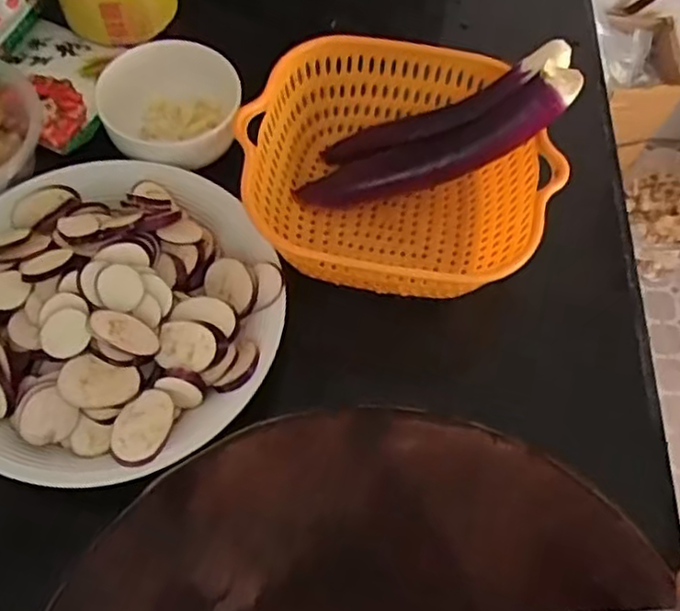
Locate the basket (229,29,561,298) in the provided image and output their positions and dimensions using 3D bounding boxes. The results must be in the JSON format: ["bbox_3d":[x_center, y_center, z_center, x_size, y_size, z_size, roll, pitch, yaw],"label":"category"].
[{"bbox_3d":[0.042,-0.089,0.494,0.203,0.089,0.173,9,61,2],"label":"basket"}]

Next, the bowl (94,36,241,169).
[{"bbox_3d":[-0.128,-0.142,0.519,0.103,0.056,0.090,-2,62,-5],"label":"bowl"}]

